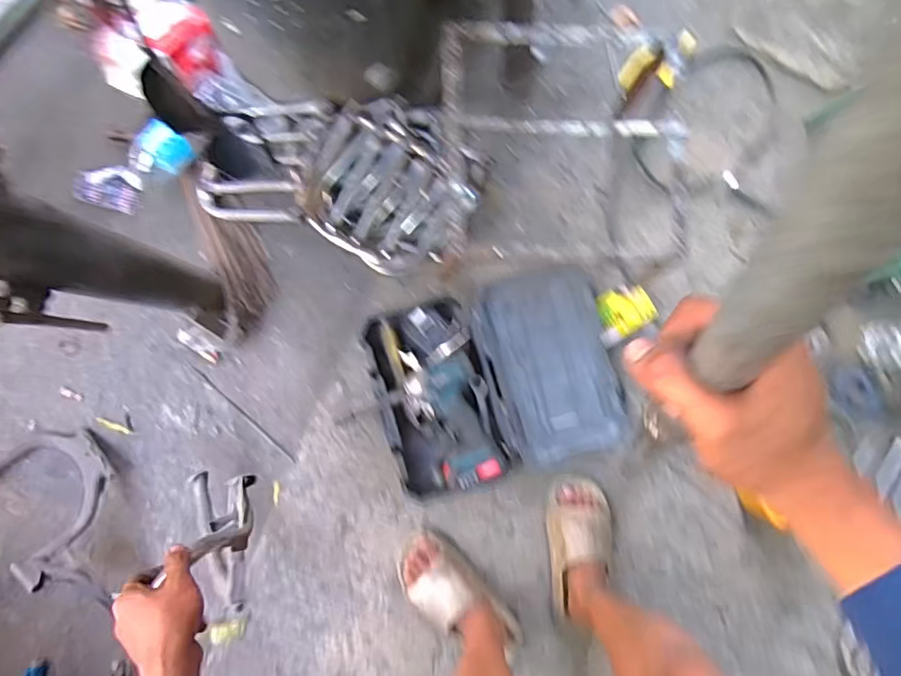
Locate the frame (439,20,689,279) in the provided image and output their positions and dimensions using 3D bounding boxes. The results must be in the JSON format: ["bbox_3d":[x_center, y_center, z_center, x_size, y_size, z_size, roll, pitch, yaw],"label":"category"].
[{"bbox_3d":[0.167,-0.295,0.854,0.365,0.042,0.388,1,90,3],"label":"frame"}]

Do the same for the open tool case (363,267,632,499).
[{"bbox_3d":[0.085,0.088,1.074,0.446,0.109,0.372,-14,89,-3],"label":"open tool case"}]

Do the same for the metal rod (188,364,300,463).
[{"bbox_3d":[-0.413,0.151,1.096,0.279,0.009,0.012,43,87,-1],"label":"metal rod"}]

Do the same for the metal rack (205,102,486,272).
[{"bbox_3d":[-0.192,-0.314,1.044,0.488,0.153,0.309,19,87,-2],"label":"metal rack"}]

